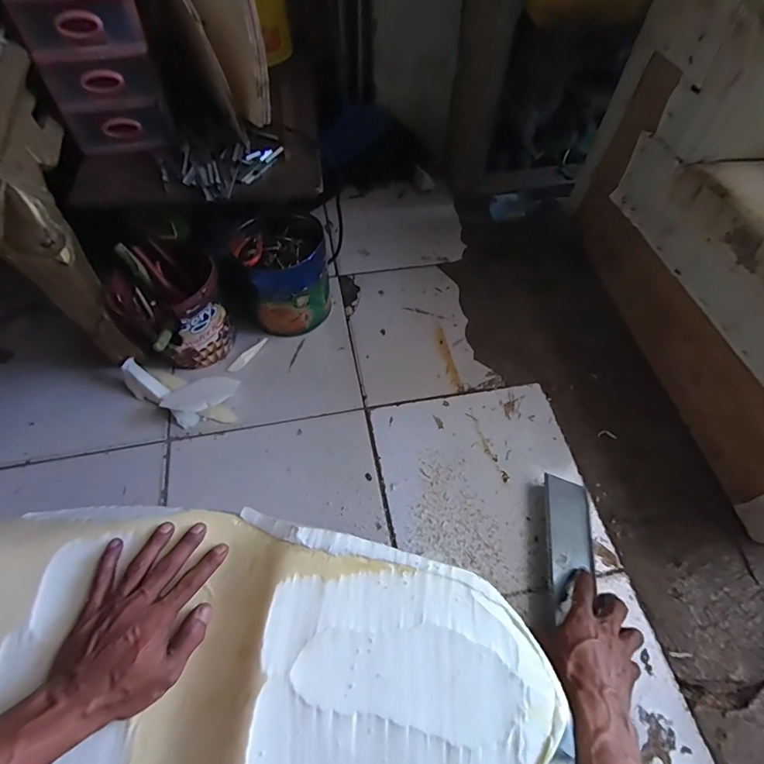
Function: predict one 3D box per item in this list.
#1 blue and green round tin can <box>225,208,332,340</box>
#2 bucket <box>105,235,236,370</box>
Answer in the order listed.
[{"bbox_3d":[-0.163,-0.180,0.733,0.143,0.155,0.137,0,59,-1],"label":"blue and green round tin can"},{"bbox_3d":[-0.328,-0.121,0.676,0.145,0.173,0.144,0,59,-1],"label":"bucket"}]

